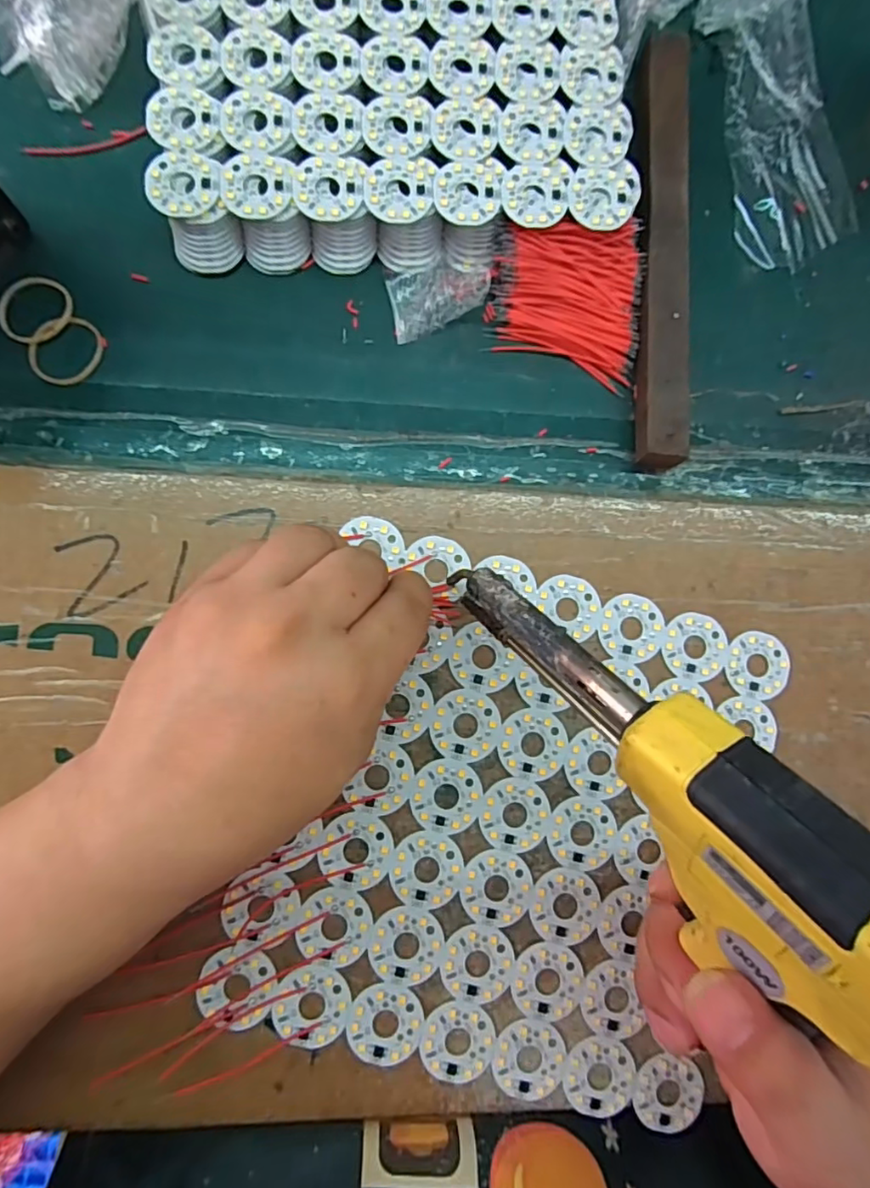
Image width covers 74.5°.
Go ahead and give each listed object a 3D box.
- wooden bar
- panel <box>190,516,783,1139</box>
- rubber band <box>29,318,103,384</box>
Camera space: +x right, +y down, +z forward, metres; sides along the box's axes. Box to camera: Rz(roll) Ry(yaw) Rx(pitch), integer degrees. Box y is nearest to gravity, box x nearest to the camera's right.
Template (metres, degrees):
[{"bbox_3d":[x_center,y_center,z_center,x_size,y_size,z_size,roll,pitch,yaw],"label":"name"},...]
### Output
[{"bbox_3d":[0.109,-0.167,0.277,0.021,0.019,0.215,3,82,-4],"label":"wooden bar"},{"bbox_3d":[0.034,0.096,0.245,0.199,0.004,0.210,17,83,-3],"label":"panel"},{"bbox_3d":[-0.163,-0.108,0.252,0.032,0.004,0.028,-43,87,-9],"label":"rubber band"}]

